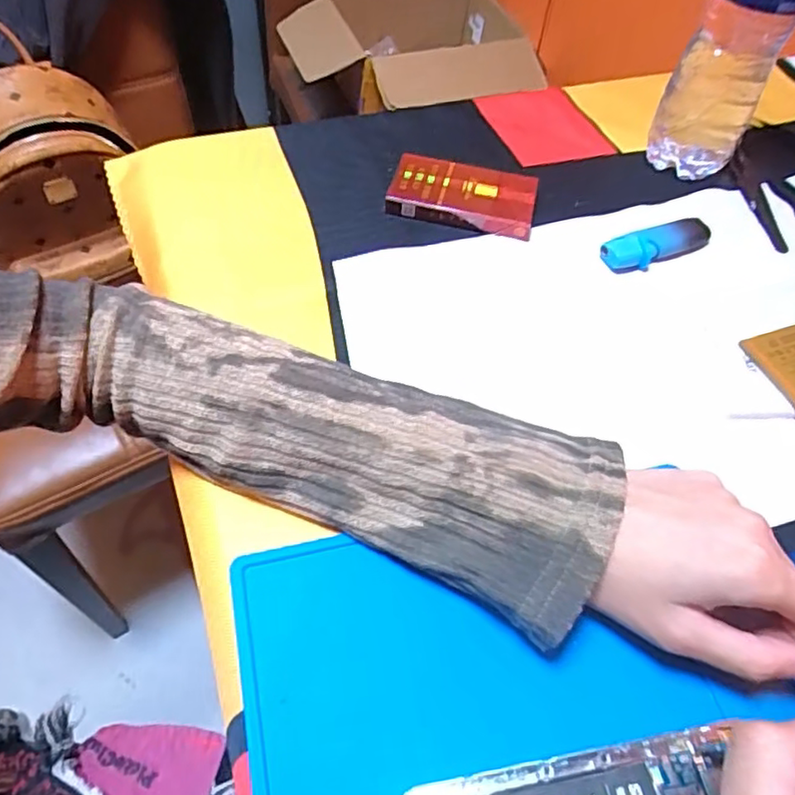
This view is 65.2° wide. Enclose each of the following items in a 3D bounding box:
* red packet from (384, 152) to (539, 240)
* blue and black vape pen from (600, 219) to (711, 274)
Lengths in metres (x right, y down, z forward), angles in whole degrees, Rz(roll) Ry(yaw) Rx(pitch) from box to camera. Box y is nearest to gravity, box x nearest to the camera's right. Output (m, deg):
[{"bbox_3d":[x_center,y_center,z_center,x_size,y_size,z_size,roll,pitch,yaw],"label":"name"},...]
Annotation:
[{"bbox_3d":[0.046,-0.142,0.438,0.100,0.021,0.054,13,55,3],"label":"red packet"},{"bbox_3d":[0.177,-0.104,0.419,0.082,0.011,0.023,-16,58,-17],"label":"blue and black vape pen"}]

